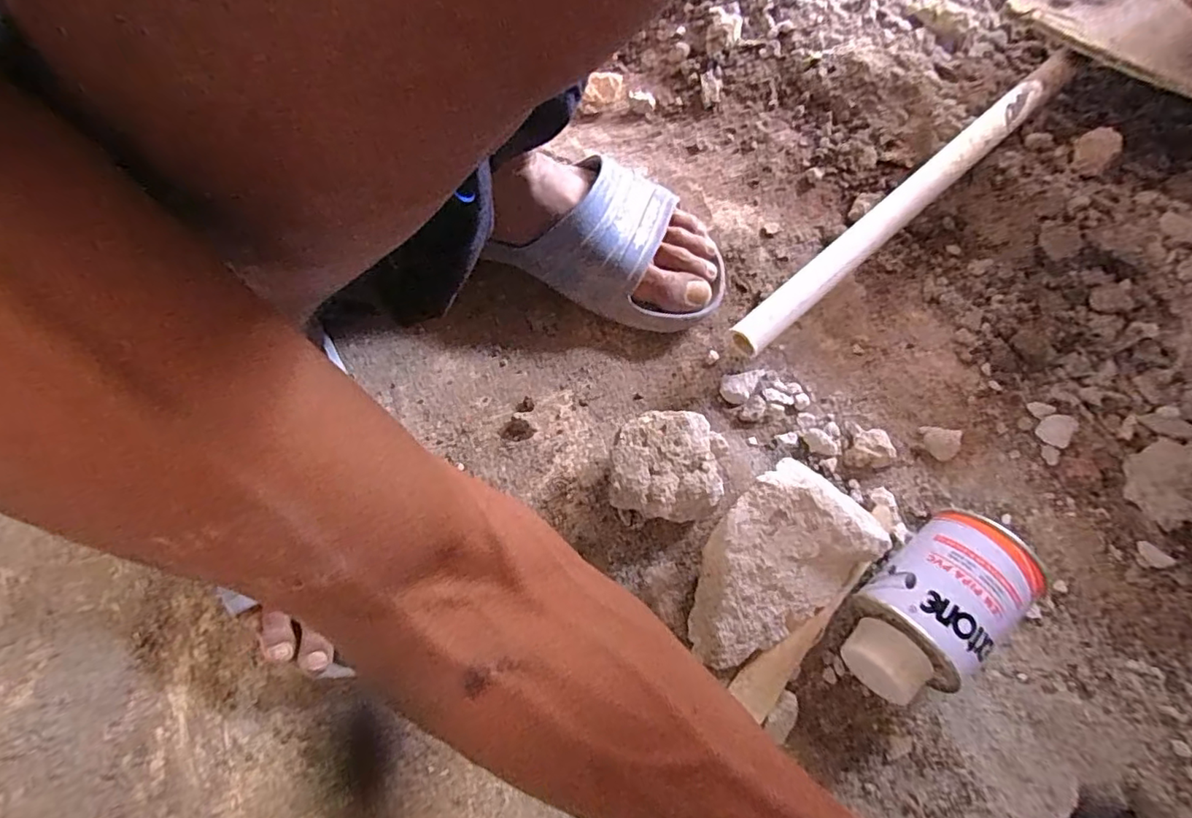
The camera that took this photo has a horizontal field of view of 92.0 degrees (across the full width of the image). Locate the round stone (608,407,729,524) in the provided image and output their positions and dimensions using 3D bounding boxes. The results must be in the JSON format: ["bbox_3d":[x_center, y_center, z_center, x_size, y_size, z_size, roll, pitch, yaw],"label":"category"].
[{"bbox_3d":[0.047,0.038,0.380,0.075,0.045,0.073,6,63,-1],"label":"round stone"}]

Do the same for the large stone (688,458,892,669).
[{"bbox_3d":[0.109,0.088,0.348,0.133,0.059,0.080,-31,70,-16],"label":"large stone"}]

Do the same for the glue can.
[{"bbox_3d":[0.191,0.115,0.330,0.067,0.064,0.109,41,68,16],"label":"glue can"}]

